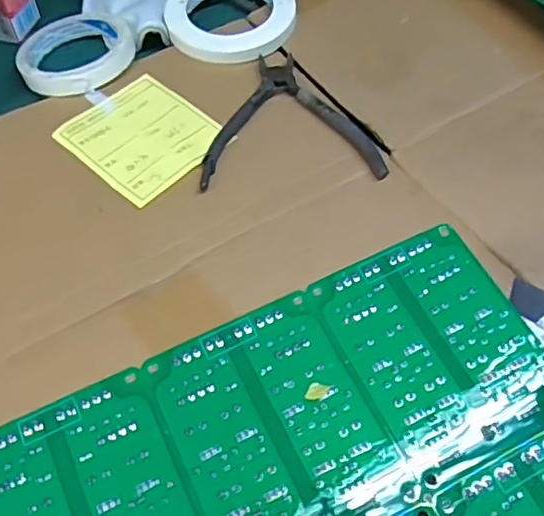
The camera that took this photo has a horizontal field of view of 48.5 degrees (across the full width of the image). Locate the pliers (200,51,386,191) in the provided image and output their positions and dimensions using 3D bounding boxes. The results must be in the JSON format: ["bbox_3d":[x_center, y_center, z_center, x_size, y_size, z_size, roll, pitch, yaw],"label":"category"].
[{"bbox_3d":[0.012,-0.111,0.466,0.132,0.009,0.131,-4,56,-1],"label":"pliers"}]

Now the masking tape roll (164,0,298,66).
[{"bbox_3d":[-0.036,-0.214,0.529,0.106,0.021,0.110,-1,56,1],"label":"masking tape roll"}]

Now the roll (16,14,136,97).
[{"bbox_3d":[-0.169,-0.176,0.507,0.092,0.017,0.099,-1,56,1],"label":"roll"}]

